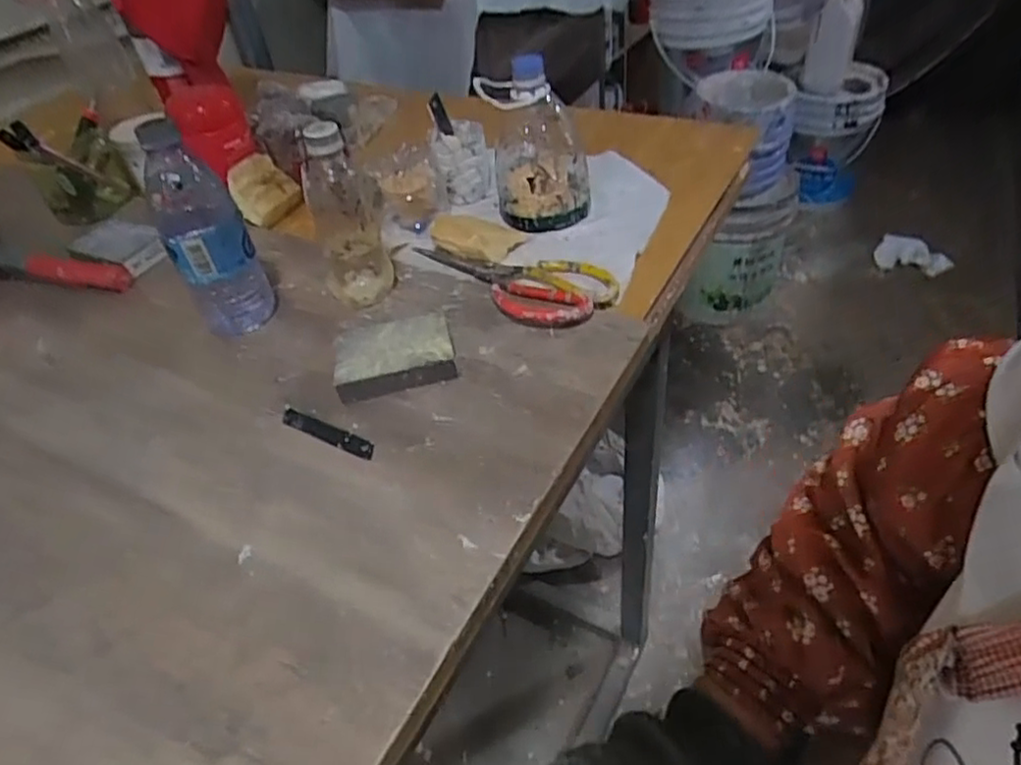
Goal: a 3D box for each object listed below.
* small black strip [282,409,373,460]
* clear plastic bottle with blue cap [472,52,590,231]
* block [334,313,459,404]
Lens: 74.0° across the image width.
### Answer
[{"bbox_3d":[-0.146,0.040,0.537,0.093,0.004,0.017,17,49,23],"label":"small black strip"},{"bbox_3d":[0.029,-0.268,0.736,0.111,0.161,0.117,2,45,9],"label":"clear plastic bottle with blue cap"},{"bbox_3d":[-0.100,-0.025,0.582,0.097,0.028,0.073,-12,44,-6],"label":"block"}]

